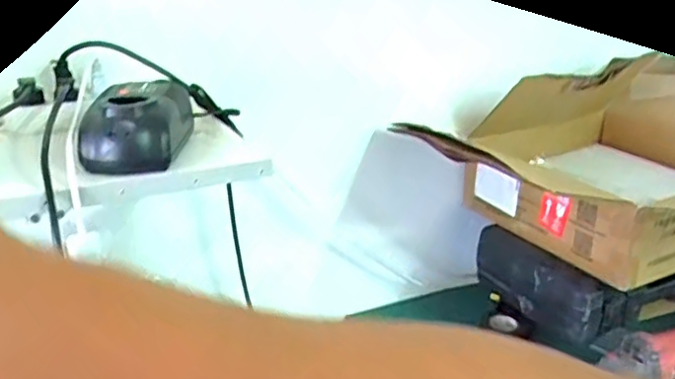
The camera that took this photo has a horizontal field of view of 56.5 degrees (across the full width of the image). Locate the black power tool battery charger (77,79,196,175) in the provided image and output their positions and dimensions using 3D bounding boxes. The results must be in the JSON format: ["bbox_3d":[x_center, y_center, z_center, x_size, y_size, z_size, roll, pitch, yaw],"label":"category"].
[{"bbox_3d":[-0.199,-0.067,0.629,0.083,0.058,0.139,0,20,-1],"label":"black power tool battery charger"}]

